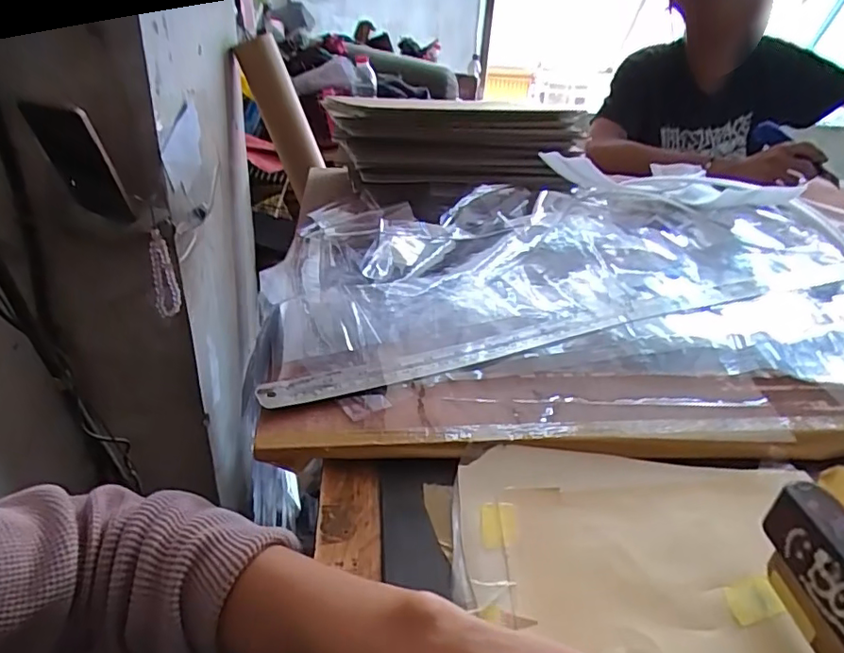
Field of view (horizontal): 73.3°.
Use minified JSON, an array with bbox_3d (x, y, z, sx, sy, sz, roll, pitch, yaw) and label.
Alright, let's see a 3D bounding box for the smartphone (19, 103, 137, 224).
[{"bbox_3d":[-0.402,-0.190,0.667,0.079,0.145,0.011,7,45,6],"label":"smartphone"}]

